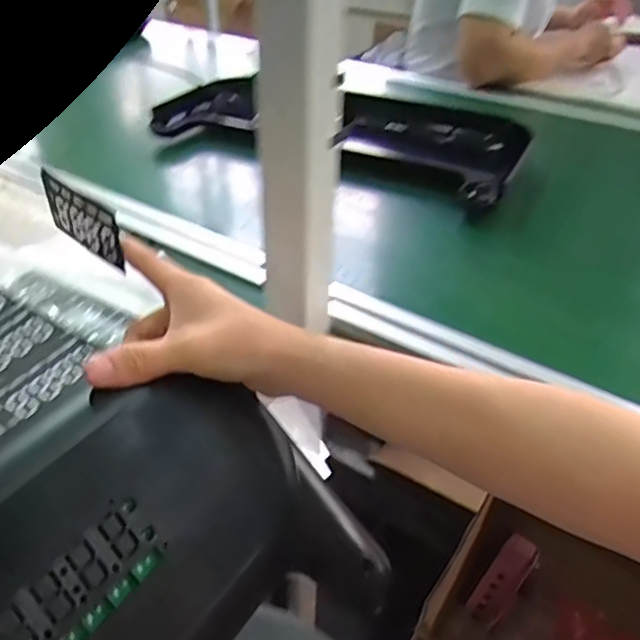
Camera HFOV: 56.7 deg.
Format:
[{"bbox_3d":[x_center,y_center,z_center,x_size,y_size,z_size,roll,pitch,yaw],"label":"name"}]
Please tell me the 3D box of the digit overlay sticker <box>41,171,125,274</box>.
[{"bbox_3d":[-0.163,-0.068,0.406,0.085,0.046,0.005,28,46,31],"label":"digit overlay sticker"}]

